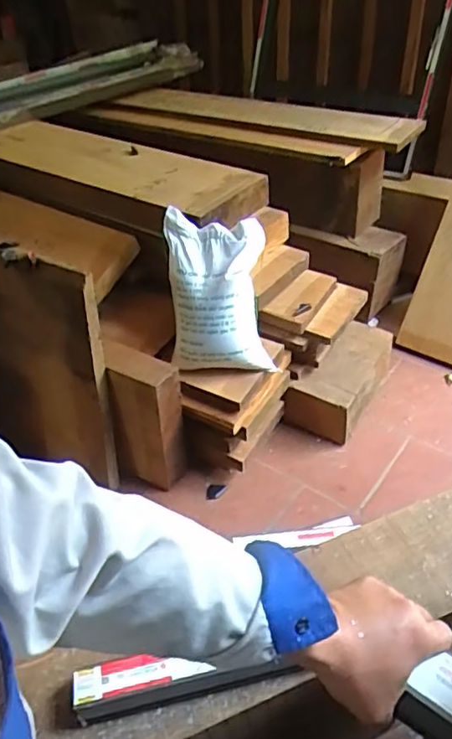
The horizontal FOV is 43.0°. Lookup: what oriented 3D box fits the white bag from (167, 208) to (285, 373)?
[{"bbox_3d":[-0.024,-0.244,1.769,0.305,0.184,0.490,-6,80,11],"label":"white bag"}]

